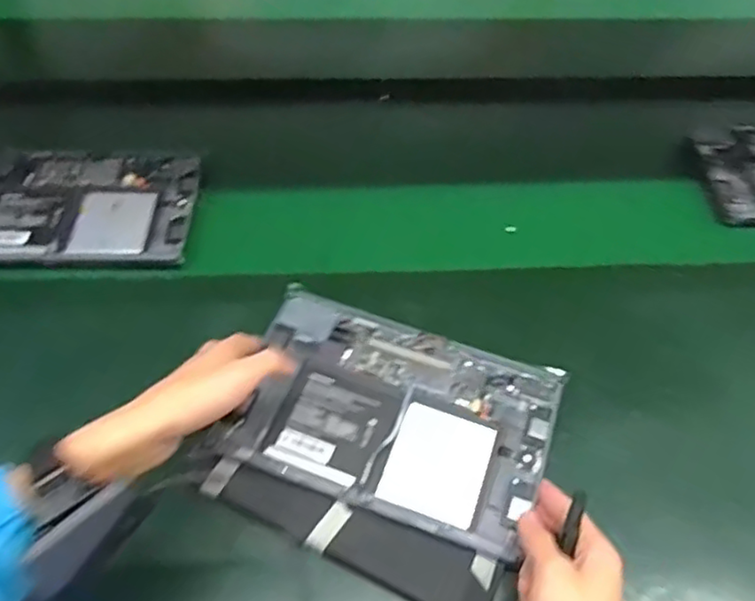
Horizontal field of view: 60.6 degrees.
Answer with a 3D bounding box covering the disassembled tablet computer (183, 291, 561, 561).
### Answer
[{"bbox_3d":[0.014,0.090,0.532,0.249,0.015,0.170,16,51,11],"label":"disassembled tablet computer"}]

